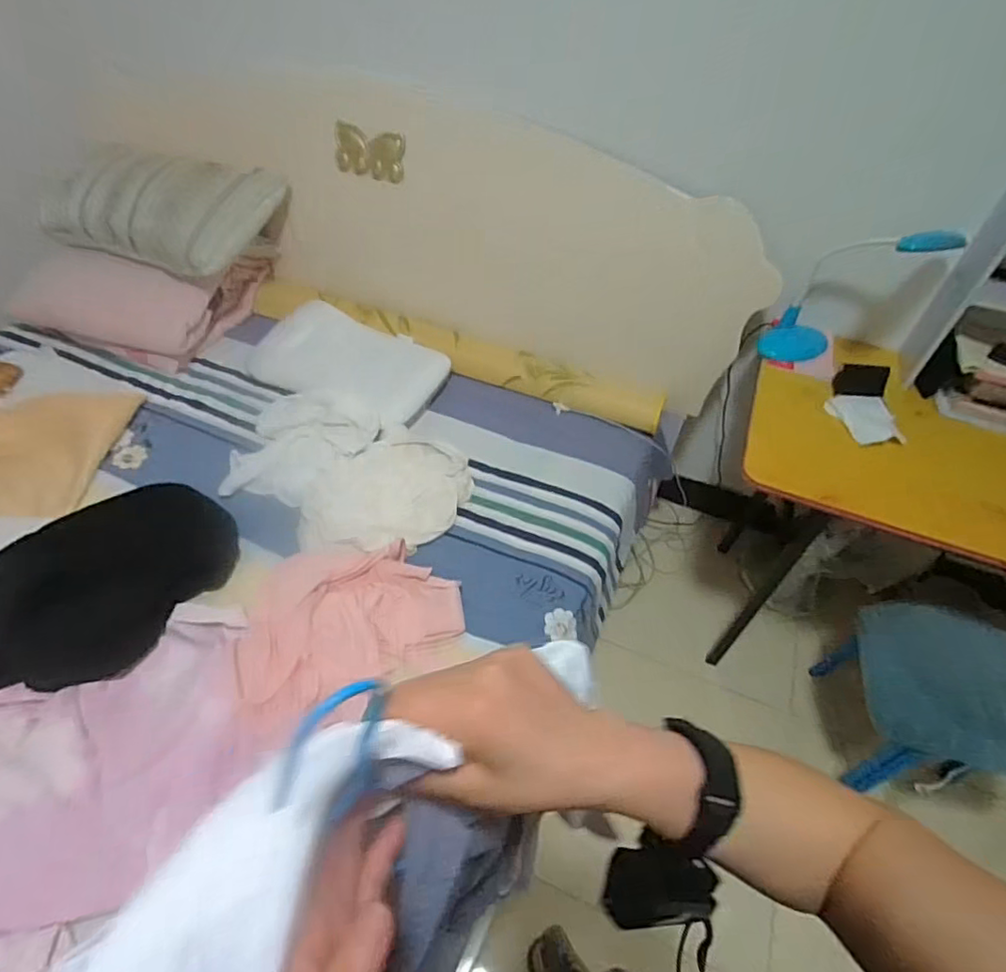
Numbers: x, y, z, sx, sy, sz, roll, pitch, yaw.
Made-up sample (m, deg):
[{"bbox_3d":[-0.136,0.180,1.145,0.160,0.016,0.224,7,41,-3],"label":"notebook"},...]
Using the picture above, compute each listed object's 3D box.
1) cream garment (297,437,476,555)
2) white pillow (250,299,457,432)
[{"bbox_3d":[-0.249,0.005,1.230,0.386,0.070,0.272,-28,57,-24],"label":"cream garment"},{"bbox_3d":[-0.404,-0.323,1.525,0.514,0.095,0.301,26,52,18],"label":"white pillow"}]

